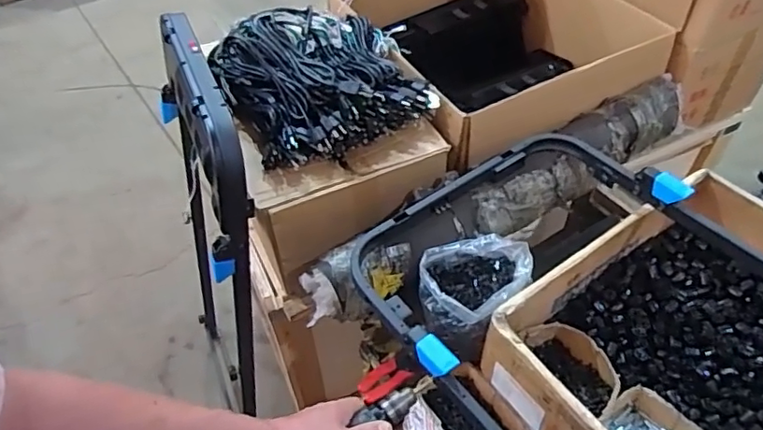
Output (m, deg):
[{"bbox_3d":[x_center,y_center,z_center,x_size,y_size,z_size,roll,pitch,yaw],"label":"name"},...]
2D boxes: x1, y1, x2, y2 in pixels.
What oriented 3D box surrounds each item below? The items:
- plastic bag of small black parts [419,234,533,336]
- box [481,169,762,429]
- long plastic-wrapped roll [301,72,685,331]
[{"bbox_3d":[0.158,0.106,0.902,0.191,0.049,0.143,-15,48,-10],"label":"plastic bag of small black parts"},{"bbox_3d":[0.471,0.186,0.864,0.538,0.158,0.361,-28,52,-21],"label":"box"},{"bbox_3d":[0.261,-0.053,1.015,0.884,0.094,0.138,-28,52,-21],"label":"long plastic-wrapped roll"}]

